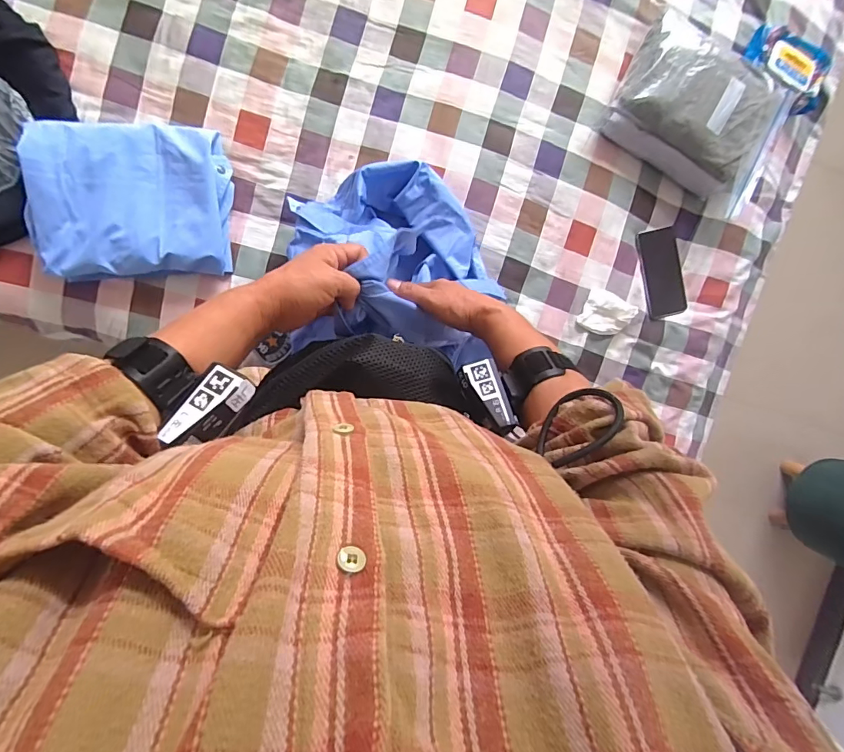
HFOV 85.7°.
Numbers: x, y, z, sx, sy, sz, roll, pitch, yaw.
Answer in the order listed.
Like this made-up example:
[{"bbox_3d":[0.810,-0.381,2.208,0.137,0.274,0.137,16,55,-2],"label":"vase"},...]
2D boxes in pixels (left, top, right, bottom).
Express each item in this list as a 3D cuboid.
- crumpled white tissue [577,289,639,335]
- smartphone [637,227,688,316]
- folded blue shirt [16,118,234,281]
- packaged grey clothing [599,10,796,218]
[{"bbox_3d":[0.335,-0.110,0.824,0.090,0.026,0.070,19,92,-9],"label":"crumpled white tissue"},{"bbox_3d":[0.447,-0.191,0.845,0.073,0.015,0.158,-9,97,8],"label":"smartphone"},{"bbox_3d":[-0.433,-0.266,0.686,0.269,0.062,0.222,-4,96,-8],"label":"folded blue shirt"},{"bbox_3d":[0.475,-0.448,0.778,0.291,0.082,0.215,28,91,-10],"label":"packaged grey clothing"}]

